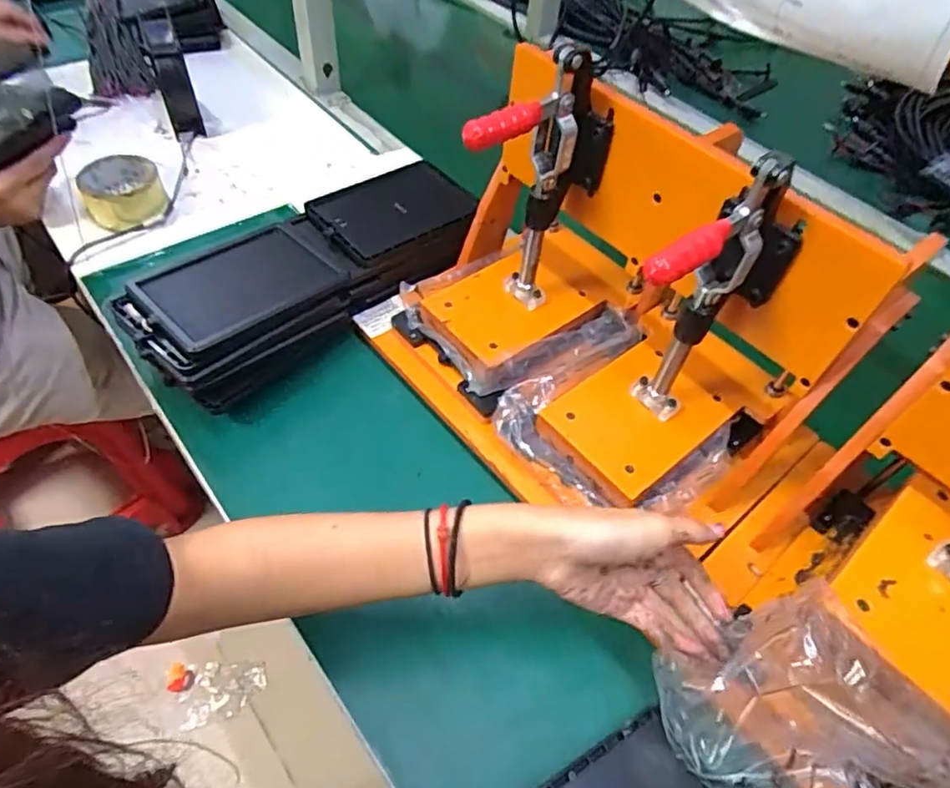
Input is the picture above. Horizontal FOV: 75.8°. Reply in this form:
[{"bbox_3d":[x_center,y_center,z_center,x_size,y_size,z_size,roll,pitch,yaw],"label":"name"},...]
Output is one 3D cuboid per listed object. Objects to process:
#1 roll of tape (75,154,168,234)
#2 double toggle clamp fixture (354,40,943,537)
[{"bbox_3d":[-0.401,-0.232,0.697,0.084,0.041,0.095,-22,58,-21],"label":"roll of tape"},{"bbox_3d":[0.097,-0.084,0.486,0.220,0.249,0.347,-33,62,-27],"label":"double toggle clamp fixture"}]

